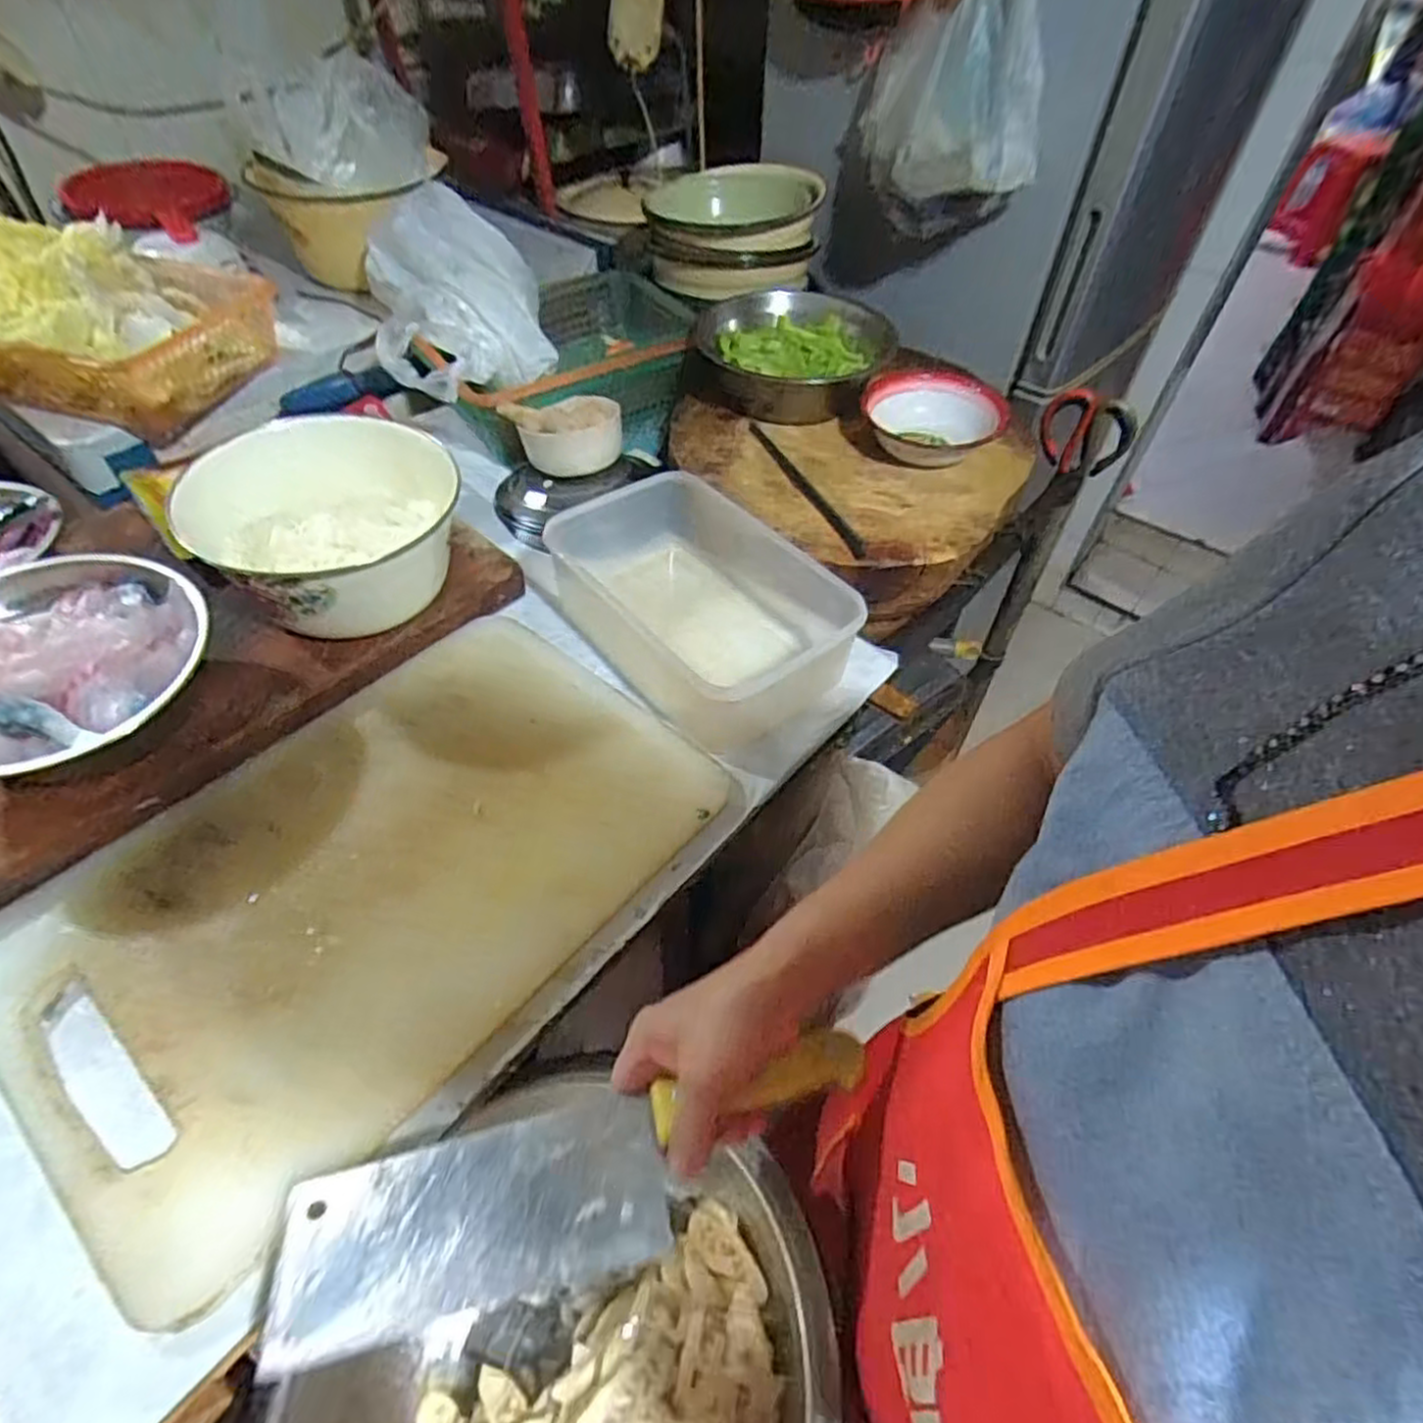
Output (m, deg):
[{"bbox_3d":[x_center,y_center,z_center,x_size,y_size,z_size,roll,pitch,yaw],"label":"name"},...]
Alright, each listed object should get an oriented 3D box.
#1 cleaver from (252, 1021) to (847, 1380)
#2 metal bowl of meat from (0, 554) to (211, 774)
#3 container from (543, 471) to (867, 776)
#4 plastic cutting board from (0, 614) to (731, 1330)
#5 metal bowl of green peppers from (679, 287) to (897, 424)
[{"bbox_3d":[-0.062,0.220,0.351,0.283,0.019,0.078,-17,53,-8],"label":"cleaver"},{"bbox_3d":[-0.460,-0.035,0.510,0.164,0.061,0.191,28,55,19],"label":"metal bowl of meat"},{"bbox_3d":[-0.009,-0.093,0.641,0.171,0.092,0.297,-30,58,-24],"label":"container"},{"bbox_3d":[-0.226,0.100,0.503,0.298,0.018,0.432,33,56,22],"label":"plastic cutting board"},{"bbox_3d":[0.089,-0.418,0.862,0.224,0.065,0.223,15,51,10],"label":"metal bowl of green peppers"}]

